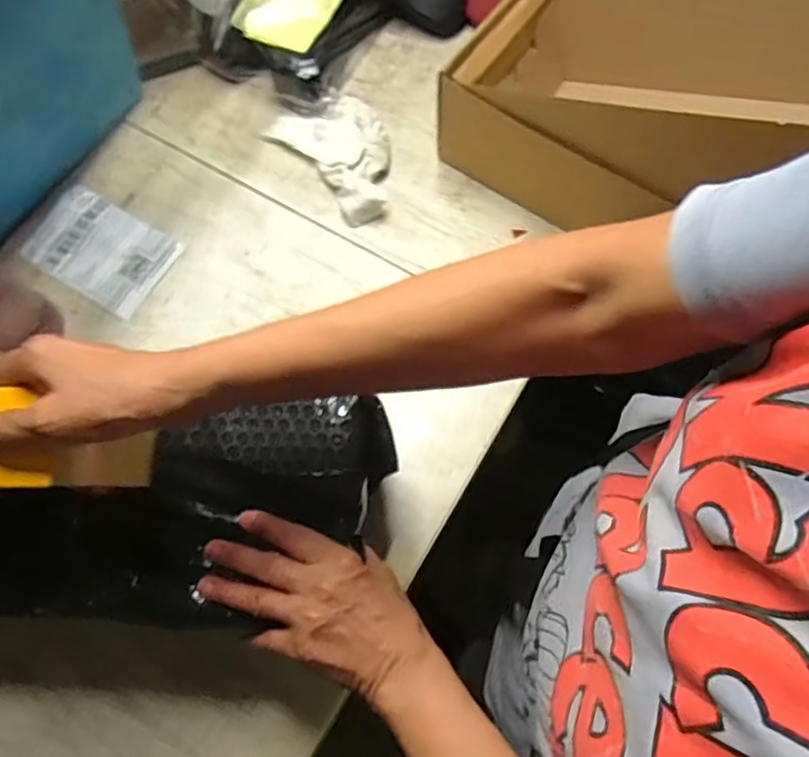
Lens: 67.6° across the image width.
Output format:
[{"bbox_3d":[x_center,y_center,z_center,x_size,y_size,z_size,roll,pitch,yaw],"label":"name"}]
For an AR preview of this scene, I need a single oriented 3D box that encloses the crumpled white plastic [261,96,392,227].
[{"bbox_3d":[-0.064,-0.248,0.652,0.100,0.030,0.171,-38,74,-10],"label":"crumpled white plastic"}]

